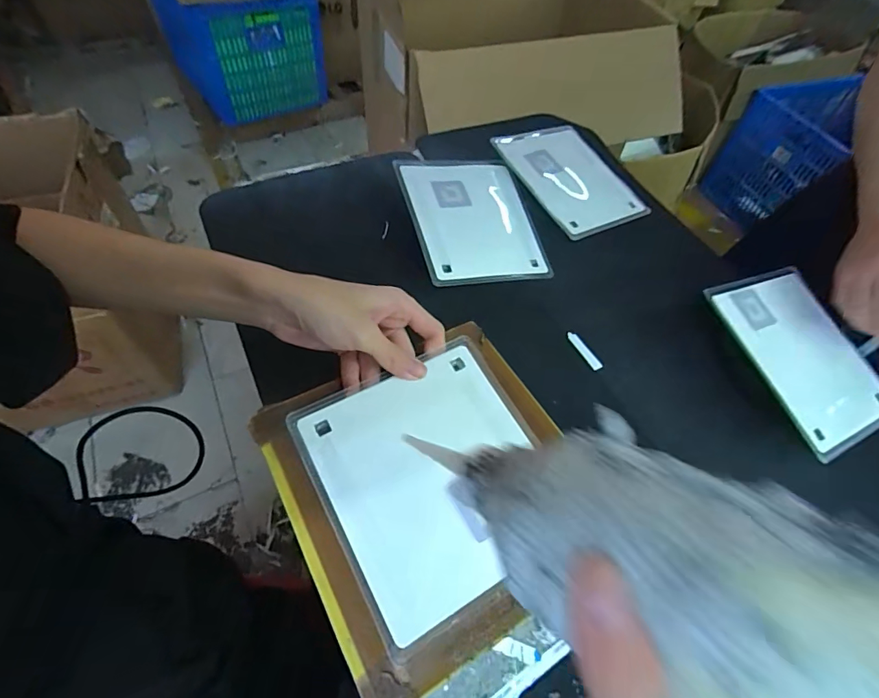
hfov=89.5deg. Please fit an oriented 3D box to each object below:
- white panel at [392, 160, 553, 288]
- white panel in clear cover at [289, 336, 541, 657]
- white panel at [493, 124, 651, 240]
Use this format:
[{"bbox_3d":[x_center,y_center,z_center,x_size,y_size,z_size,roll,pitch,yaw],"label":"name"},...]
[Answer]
[{"bbox_3d":[0.037,-0.152,0.513,0.147,0.011,0.171,-11,70,-21],"label":"white panel"},{"bbox_3d":[-0.002,0.084,0.309,0.154,0.014,0.162,-25,61,-20],"label":"white panel in clear cover"},{"bbox_3d":[0.173,-0.224,0.572,0.154,0.014,0.179,-29,73,-27],"label":"white panel"}]

